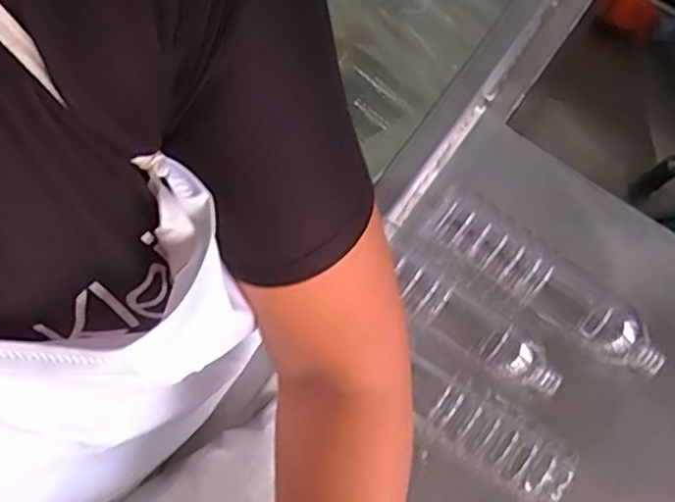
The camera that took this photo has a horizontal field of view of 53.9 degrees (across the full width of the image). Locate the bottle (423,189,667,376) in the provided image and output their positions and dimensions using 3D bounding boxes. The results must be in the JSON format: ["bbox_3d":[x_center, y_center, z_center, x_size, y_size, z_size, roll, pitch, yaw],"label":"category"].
[{"bbox_3d":[0.159,0.029,0.529,0.201,0.053,0.045,37,78,8],"label":"bottle"}]

